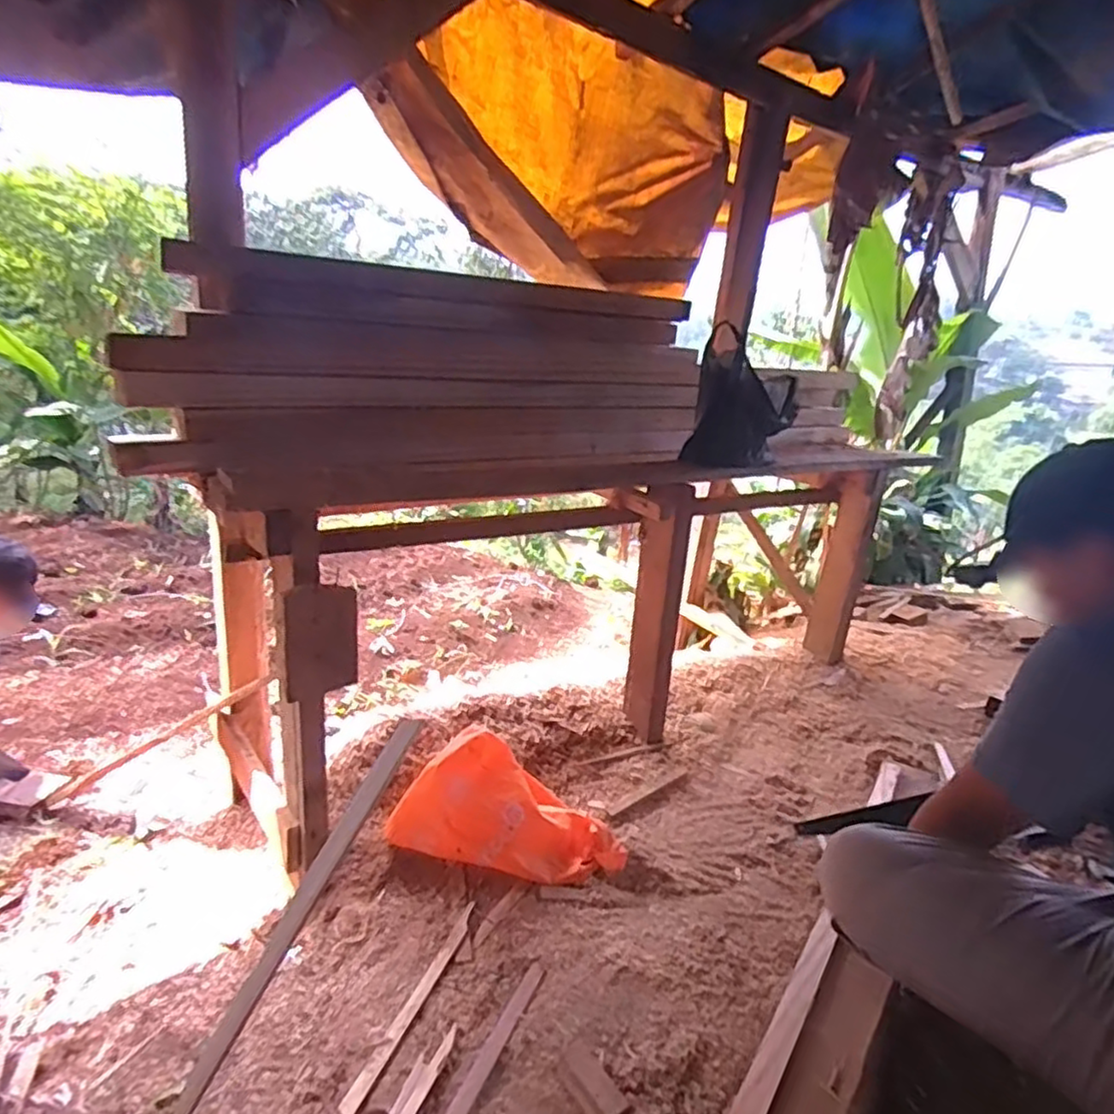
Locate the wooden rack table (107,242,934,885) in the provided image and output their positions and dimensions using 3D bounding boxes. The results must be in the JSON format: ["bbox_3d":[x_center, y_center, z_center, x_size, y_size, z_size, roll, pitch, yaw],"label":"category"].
[{"bbox_3d":[0.066,-0.144,1.689,1.818,0.991,0.601,-11,22,-35],"label":"wooden rack table"}]

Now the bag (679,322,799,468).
[{"bbox_3d":[0.415,-0.340,1.541,0.238,0.265,0.101,8,19,20],"label":"bag"}]

